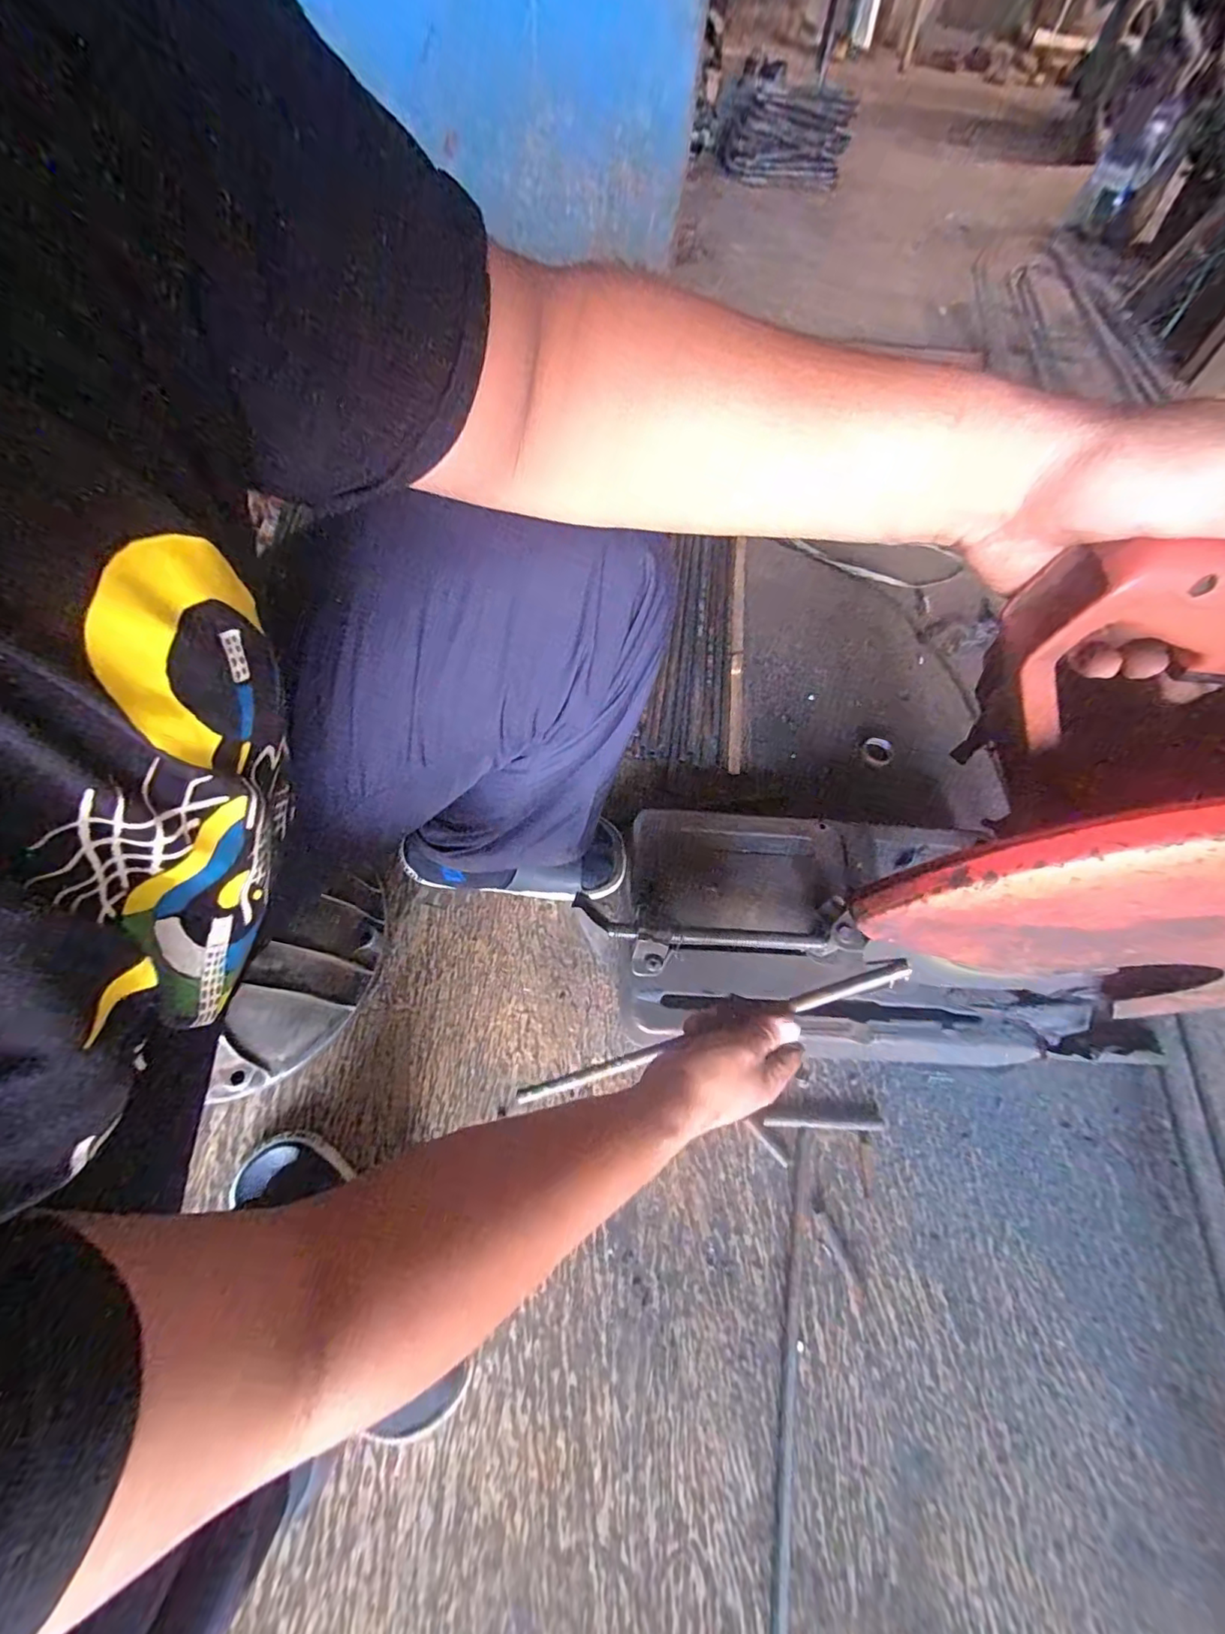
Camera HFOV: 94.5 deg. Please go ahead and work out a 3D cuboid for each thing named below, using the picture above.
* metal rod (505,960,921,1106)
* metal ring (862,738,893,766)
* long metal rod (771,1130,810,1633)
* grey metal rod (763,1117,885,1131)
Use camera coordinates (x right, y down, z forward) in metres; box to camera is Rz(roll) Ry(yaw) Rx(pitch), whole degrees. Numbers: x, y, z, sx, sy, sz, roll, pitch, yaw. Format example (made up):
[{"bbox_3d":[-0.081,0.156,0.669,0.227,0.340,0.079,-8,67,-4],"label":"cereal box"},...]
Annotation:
[{"bbox_3d":[0.066,0.184,0.466,0.349,0.015,0.013,-26,64,19],"label":"metal rod"},{"bbox_3d":[0.376,-0.092,0.803,0.043,0.009,0.045,2,60,-3],"label":"metal ring"},{"bbox_3d":[0.143,0.532,0.463,0.015,0.012,0.487,12,60,3],"label":"long metal rod"},{"bbox_3d":[0.220,0.317,0.585,0.128,0.007,0.010,3,59,-2],"label":"grey metal rod"}]

